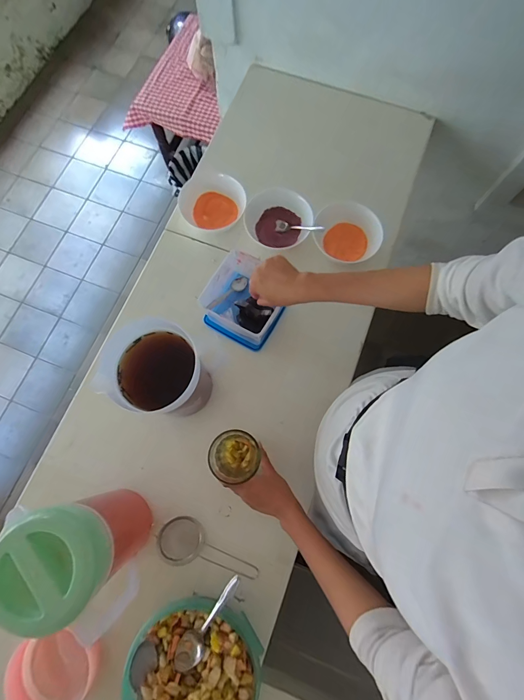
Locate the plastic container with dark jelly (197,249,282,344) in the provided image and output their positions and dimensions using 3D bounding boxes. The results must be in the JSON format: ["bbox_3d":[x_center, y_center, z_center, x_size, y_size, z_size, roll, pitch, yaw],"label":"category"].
[{"bbox_3d":[-0.033,-0.105,0.649,0.138,0.080,0.132,31,77,7],"label":"plastic container with dark jelly"}]

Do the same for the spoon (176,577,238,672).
[{"bbox_3d":[-0.081,0.404,0.480,0.036,0.022,0.164,31,96,7],"label":"spoon"}]

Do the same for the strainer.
[{"bbox_3d":[-0.093,0.345,0.550,0.177,0.032,0.072,22,76,5],"label":"strainer"}]

